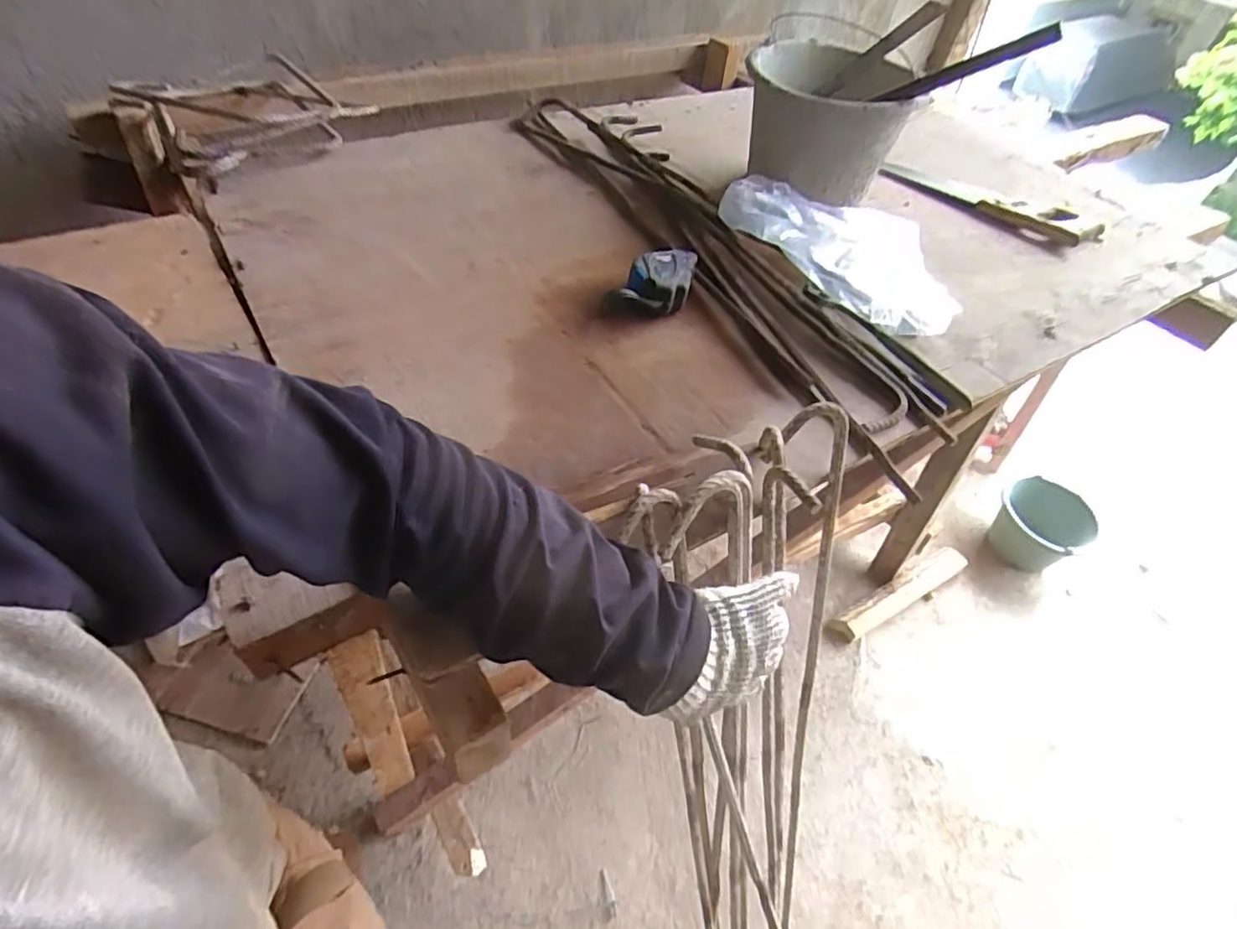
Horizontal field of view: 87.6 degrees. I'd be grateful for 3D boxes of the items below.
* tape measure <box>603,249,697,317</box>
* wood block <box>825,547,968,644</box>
[{"bbox_3d":[0.036,-0.195,0.700,0.101,0.041,0.080,1,49,-6],"label":"tape measure"},{"bbox_3d":[0.694,0.323,1.600,0.445,0.055,0.069,-22,55,-23],"label":"wood block"}]

